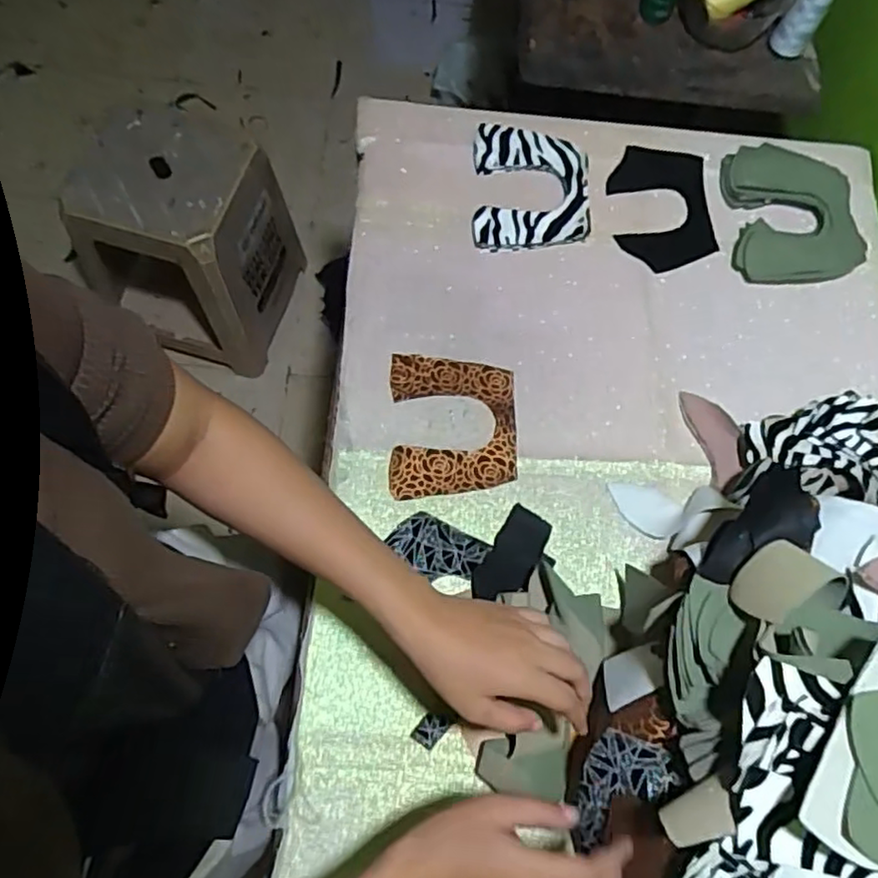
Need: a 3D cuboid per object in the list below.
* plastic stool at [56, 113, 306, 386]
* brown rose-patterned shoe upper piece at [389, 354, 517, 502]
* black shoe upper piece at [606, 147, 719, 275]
[{"bbox_3d":[-0.475,-0.386,1.281,0.306,0.334,0.322,15,69,1],"label":"plastic stool"},{"bbox_3d":[0.014,-0.014,0.646,0.123,0.006,0.145,0,69,-2],"label":"brown rose-patterned shoe upper piece"},{"bbox_3d":[0.254,-0.262,0.749,0.112,0.010,0.154,-2,75,-5],"label":"black shoe upper piece"}]

